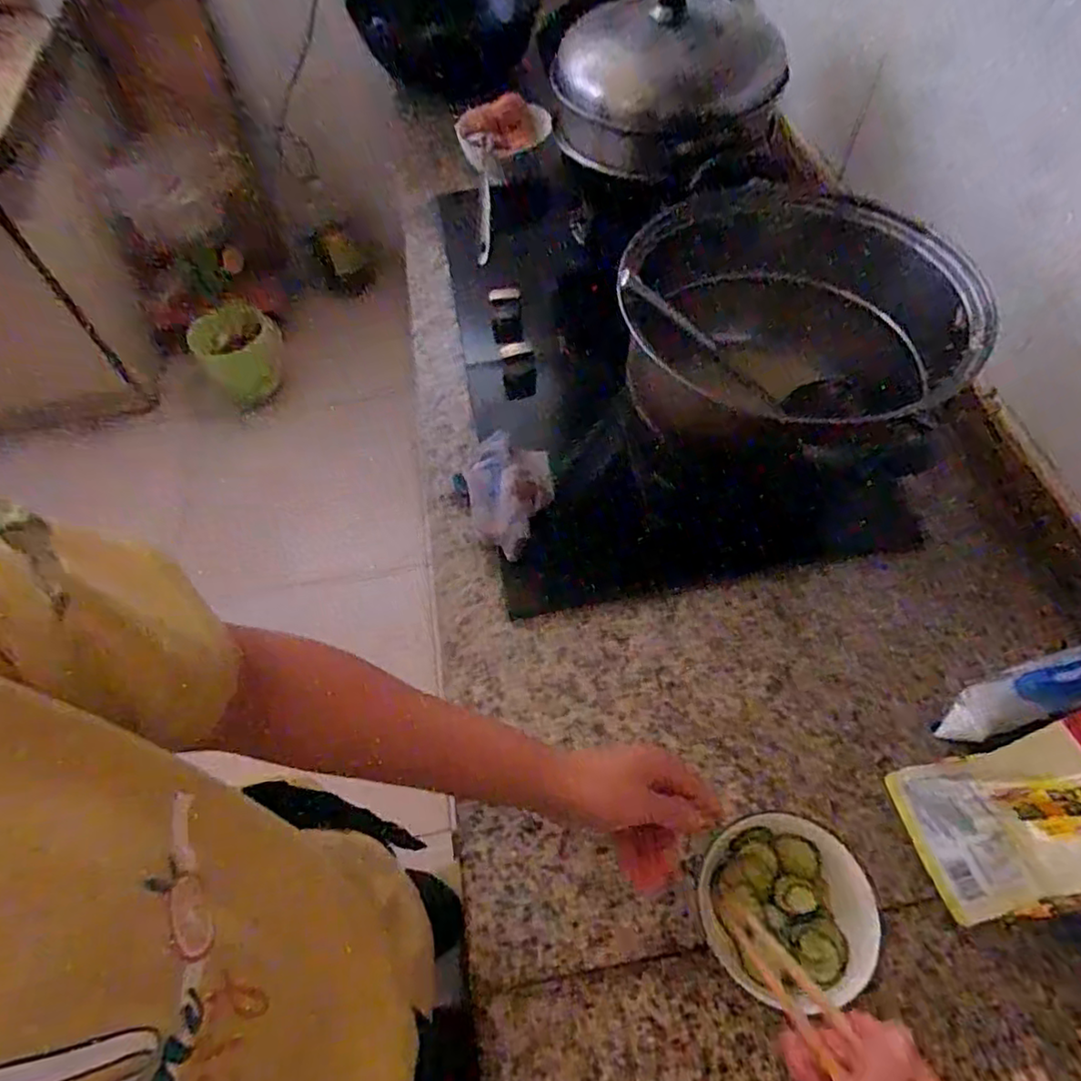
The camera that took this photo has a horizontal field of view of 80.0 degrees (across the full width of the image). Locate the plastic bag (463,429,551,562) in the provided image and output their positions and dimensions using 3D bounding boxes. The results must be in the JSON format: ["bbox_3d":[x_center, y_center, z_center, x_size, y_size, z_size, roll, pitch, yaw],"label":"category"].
[{"bbox_3d":[-0.033,-0.054,0.672,0.085,0.046,0.148,-10,59,-3],"label":"plastic bag"}]

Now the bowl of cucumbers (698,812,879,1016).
[{"bbox_3d":[0.172,0.261,0.461,0.107,0.052,0.112,-1,59,2],"label":"bowl of cucumbers"}]

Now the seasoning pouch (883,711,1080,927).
[{"bbox_3d":[0.341,0.185,0.437,0.045,0.178,0.099,9,50,-39],"label":"seasoning pouch"}]

